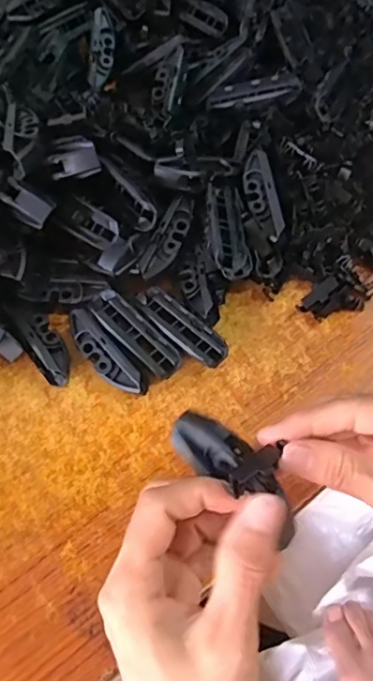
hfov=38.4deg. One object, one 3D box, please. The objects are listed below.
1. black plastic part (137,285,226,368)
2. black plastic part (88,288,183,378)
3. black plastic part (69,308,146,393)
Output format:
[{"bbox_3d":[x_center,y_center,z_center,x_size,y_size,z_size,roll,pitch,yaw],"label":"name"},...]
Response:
[{"bbox_3d":[-0.005,-0.008,0.355,0.073,0.019,0.023,41,70,20],"label":"black plastic part"},{"bbox_3d":[-0.034,-0.003,0.351,0.022,0.023,0.071,-41,68,-18],"label":"black plastic part"},{"bbox_3d":[-0.053,0.010,0.343,0.018,0.025,0.069,-37,67,-16],"label":"black plastic part"}]

